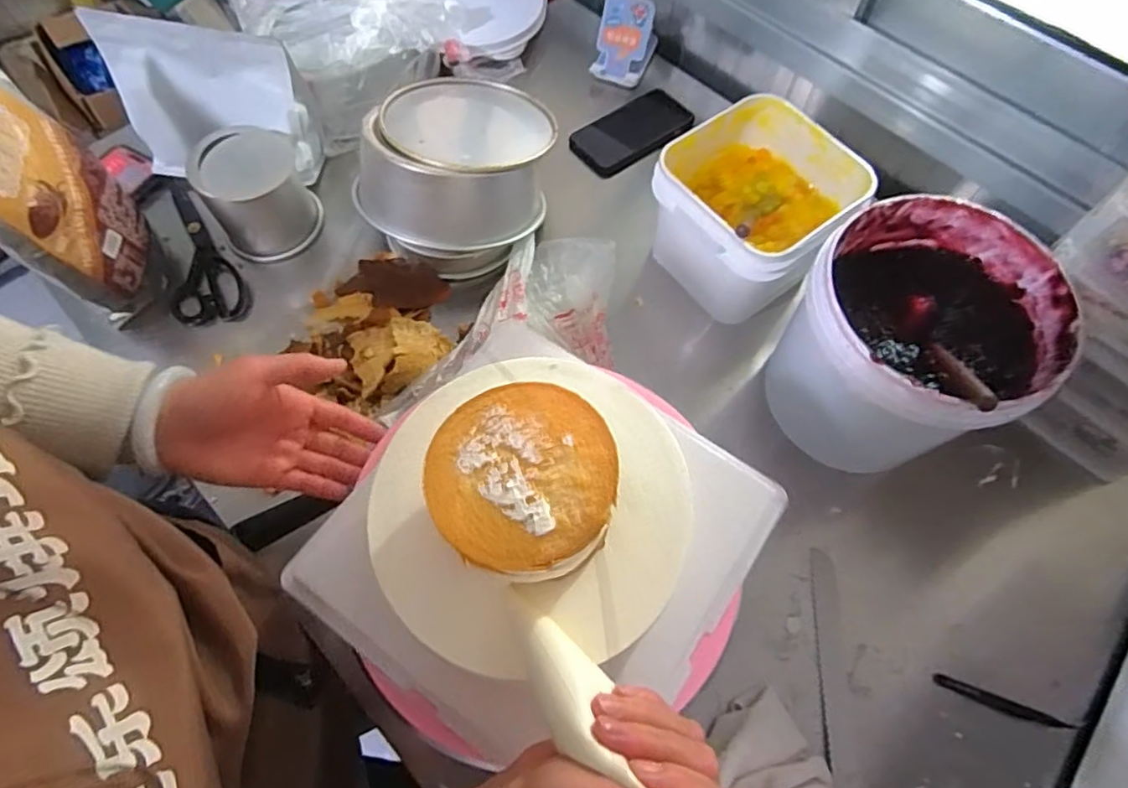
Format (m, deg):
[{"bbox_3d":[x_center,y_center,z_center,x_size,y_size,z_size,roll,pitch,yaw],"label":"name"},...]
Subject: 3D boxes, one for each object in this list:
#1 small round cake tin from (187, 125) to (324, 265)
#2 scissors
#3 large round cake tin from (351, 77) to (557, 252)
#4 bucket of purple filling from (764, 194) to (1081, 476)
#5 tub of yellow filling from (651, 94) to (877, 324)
[{"bbox_3d":[-0.338,-0.221,0.690,0.110,0.110,0.096,-23,67,-11],"label":"small round cake tin"},{"bbox_3d":[-0.432,-0.163,0.713,0.075,0.019,0.218,-31,69,-14],"label":"scissors"},{"bbox_3d":[-0.118,-0.252,0.676,0.204,0.100,0.207,7,66,1],"label":"large round cake tin"},{"bbox_3d":[0.303,-0.042,0.575,0.192,0.191,0.197,0,65,-1],"label":"bucket of purple filling"},{"bbox_3d":[0.200,-0.189,0.664,0.175,0.129,0.172,-35,70,-15],"label":"tub of yellow filling"}]

